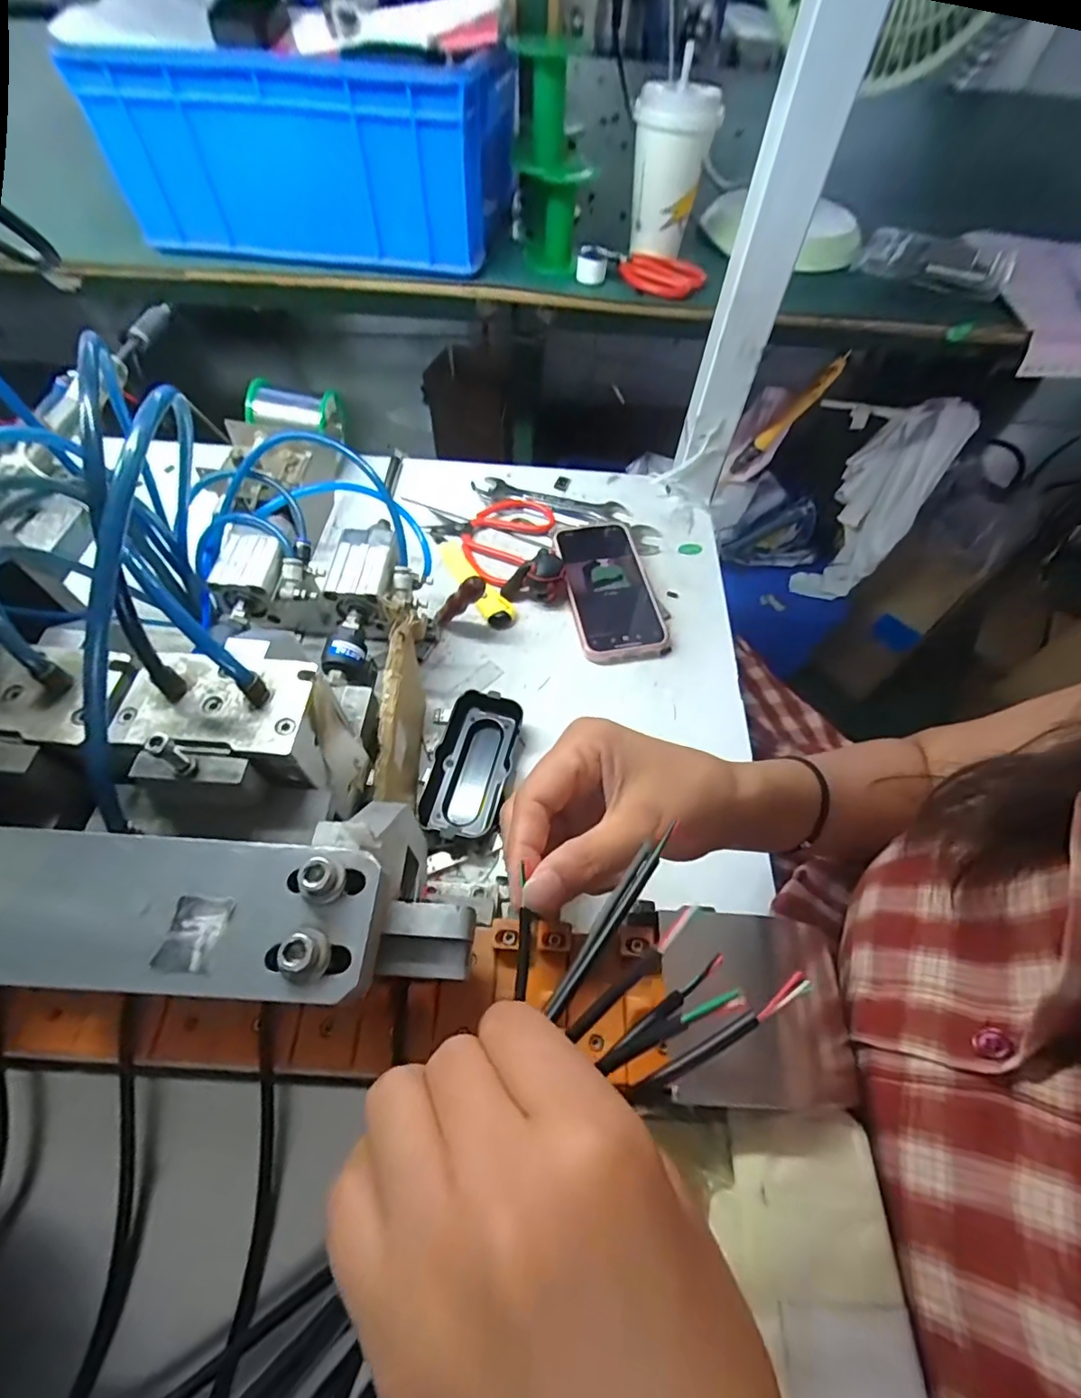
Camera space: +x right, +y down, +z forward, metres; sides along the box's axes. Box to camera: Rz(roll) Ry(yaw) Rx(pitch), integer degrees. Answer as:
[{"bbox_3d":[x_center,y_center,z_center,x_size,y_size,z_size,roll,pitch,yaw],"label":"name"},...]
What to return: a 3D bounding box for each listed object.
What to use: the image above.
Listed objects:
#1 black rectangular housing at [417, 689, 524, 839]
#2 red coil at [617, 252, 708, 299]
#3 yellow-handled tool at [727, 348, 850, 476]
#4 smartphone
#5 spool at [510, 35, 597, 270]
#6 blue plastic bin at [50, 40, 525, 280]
[{"bbox_3d":[-0.049,0.047,0.389,0.053,0.027,0.103,12,60,5],"label":"black rectangular housing"},{"bbox_3d":[0.125,-0.426,0.538,0.079,0.012,0.079,1,59,-2],"label":"red coil"},{"bbox_3d":[0.340,-0.388,0.743,0.024,0.196,0.032,25,58,-17],"label":"yellow-handled tool"},{"bbox_3d":[0.060,-0.103,0.493,0.075,0.016,0.163,-9,60,-8],"label":"smartphone"},{"bbox_3d":[0.011,-0.488,0.489,0.072,0.152,0.084,-2,59,-4],"label":"spool"},{"bbox_3d":[-0.204,-0.516,0.494,0.325,0.124,0.191,6,59,1],"label":"blue plastic bin"}]

